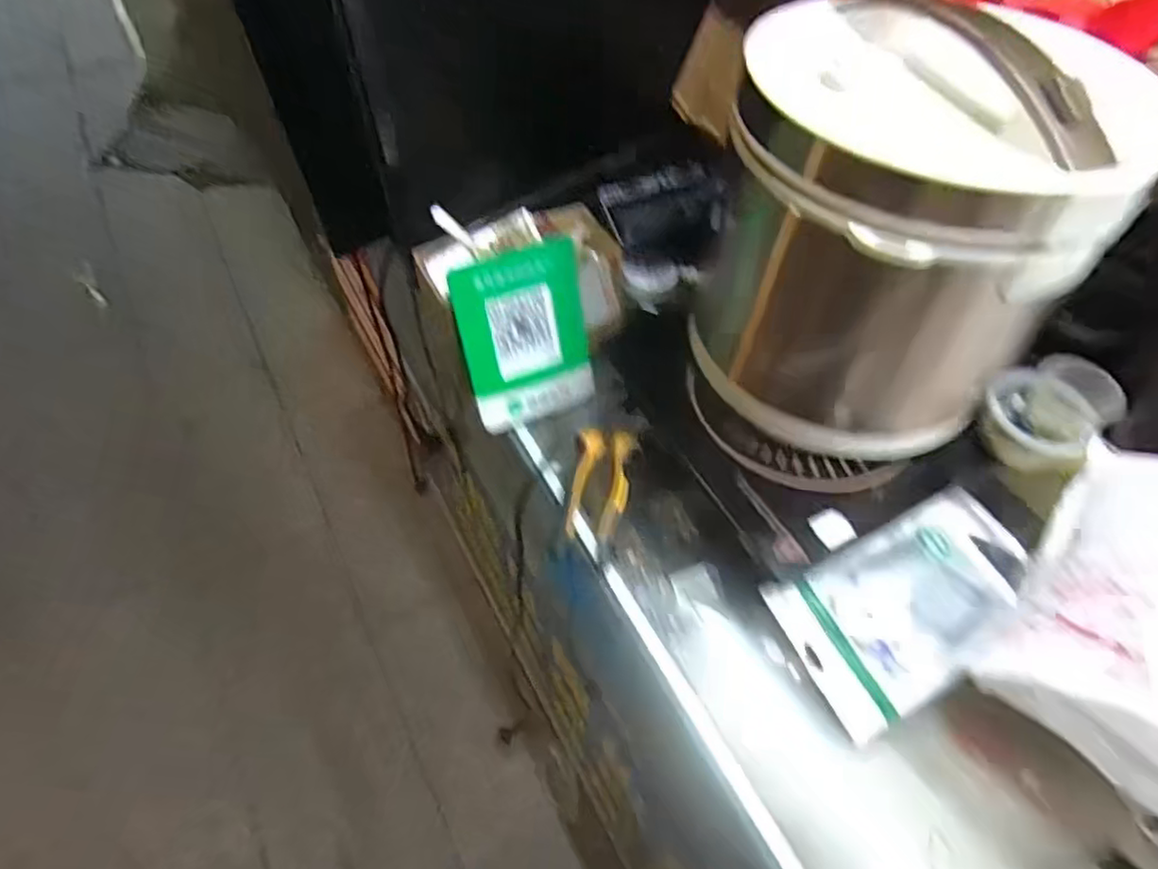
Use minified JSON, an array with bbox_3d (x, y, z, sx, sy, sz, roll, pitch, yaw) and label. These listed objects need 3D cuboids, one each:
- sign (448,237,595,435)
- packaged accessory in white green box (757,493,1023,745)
[{"bbox_3d":[-0.046,-0.085,0.591,0.113,0.157,0.011,-18,33,-15],"label":"sign"},{"bbox_3d":[0.263,0.127,0.509,0.213,0.031,0.117,-21,57,-18],"label":"packaged accessory in white green box"}]

